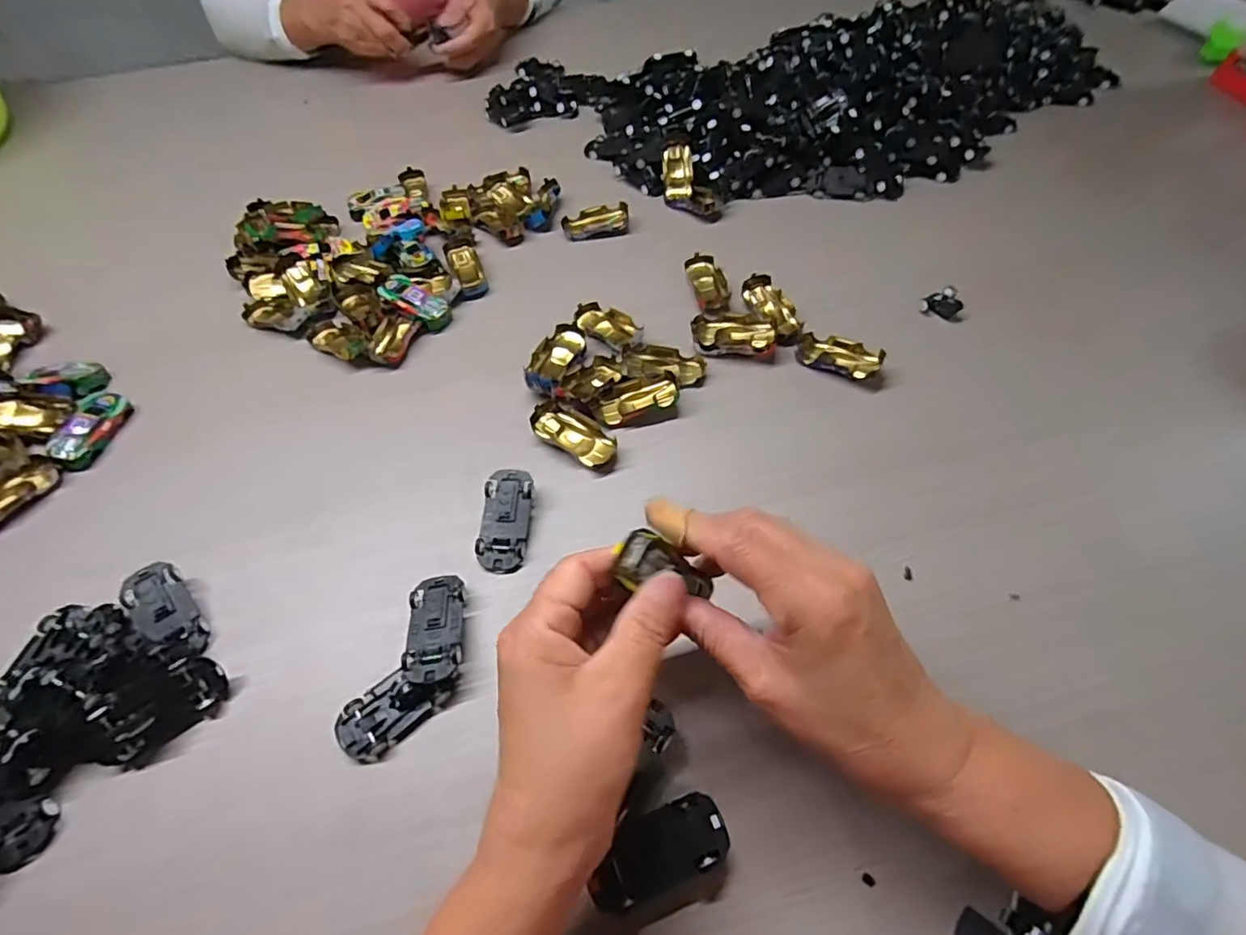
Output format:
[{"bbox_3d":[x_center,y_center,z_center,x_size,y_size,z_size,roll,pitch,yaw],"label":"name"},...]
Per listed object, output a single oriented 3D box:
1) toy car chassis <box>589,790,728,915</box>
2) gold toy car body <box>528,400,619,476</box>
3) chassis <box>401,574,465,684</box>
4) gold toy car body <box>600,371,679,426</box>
[{"bbox_3d":[0.016,0.176,0.271,0.062,0.019,0.030,-19,57,-12],"label":"toy car chassis"},{"bbox_3d":[-0.032,-0.023,0.411,0.065,0.016,0.027,32,62,21],"label":"gold toy car body"},{"bbox_3d":[-0.106,0.092,0.336,0.030,0.020,0.064,-9,56,-5],"label":"chassis"},{"bbox_3d":[0.012,-0.051,0.428,0.056,0.015,0.030,-14,56,-9],"label":"gold toy car body"}]

